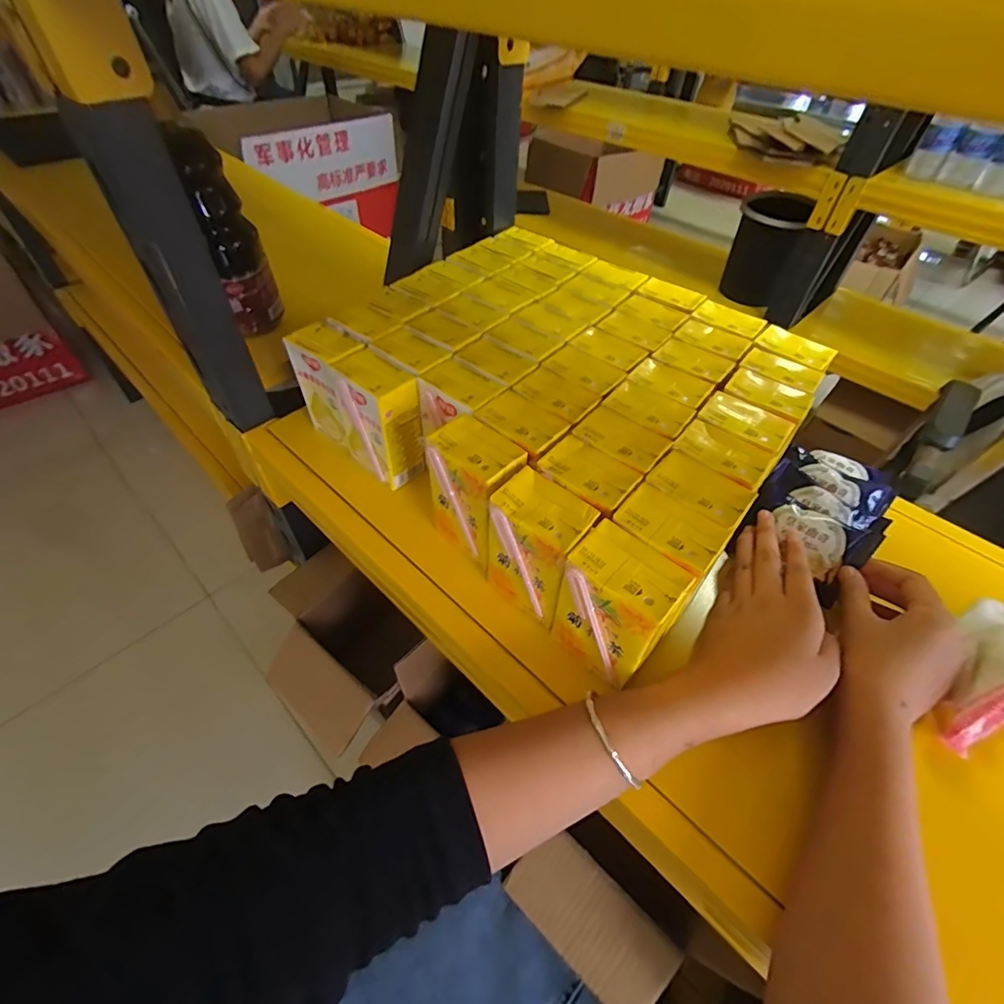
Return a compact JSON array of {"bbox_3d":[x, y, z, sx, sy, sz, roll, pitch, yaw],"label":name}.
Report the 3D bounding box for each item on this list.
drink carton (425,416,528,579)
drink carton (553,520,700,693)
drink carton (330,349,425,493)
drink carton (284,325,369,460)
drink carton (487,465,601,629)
[{"bbox_3d":[-0.020,-0.006,0.373,0.065,0.096,0.048,35,57,24],"label":"drink carton"},{"bbox_3d":[0.074,0.069,0.311,0.066,0.091,0.046,33,56,23],"label":"drink carton"},{"bbox_3d":[-0.108,-0.073,0.428,0.051,0.099,0.069,-35,59,-28],"label":"drink carton"},{"bbox_3d":[-0.161,-0.109,0.463,0.066,0.106,0.043,32,55,22],"label":"drink carton"},{"bbox_3d":[0.025,0.036,0.343,0.065,0.098,0.047,33,56,23],"label":"drink carton"}]

